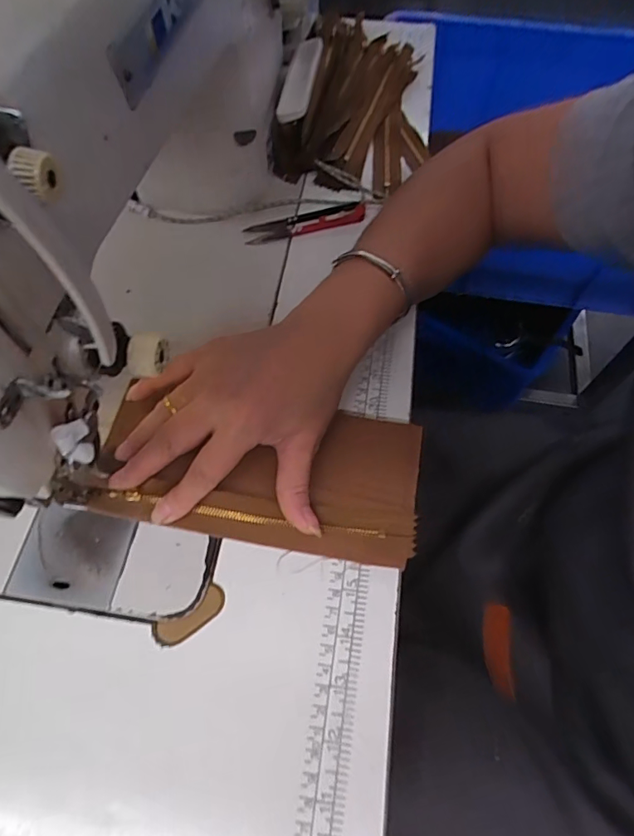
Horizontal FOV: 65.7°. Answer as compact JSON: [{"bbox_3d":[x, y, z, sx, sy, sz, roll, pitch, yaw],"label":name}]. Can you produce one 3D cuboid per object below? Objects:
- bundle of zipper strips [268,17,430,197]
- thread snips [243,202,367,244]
[{"bbox_3d":[0.047,-0.324,0.492,0.128,0.048,0.238,12,63,6],"label":"bundle of zipper strips"},{"bbox_3d":[-0.011,-0.174,0.435,0.106,0.012,0.024,-13,63,-7],"label":"thread snips"}]

